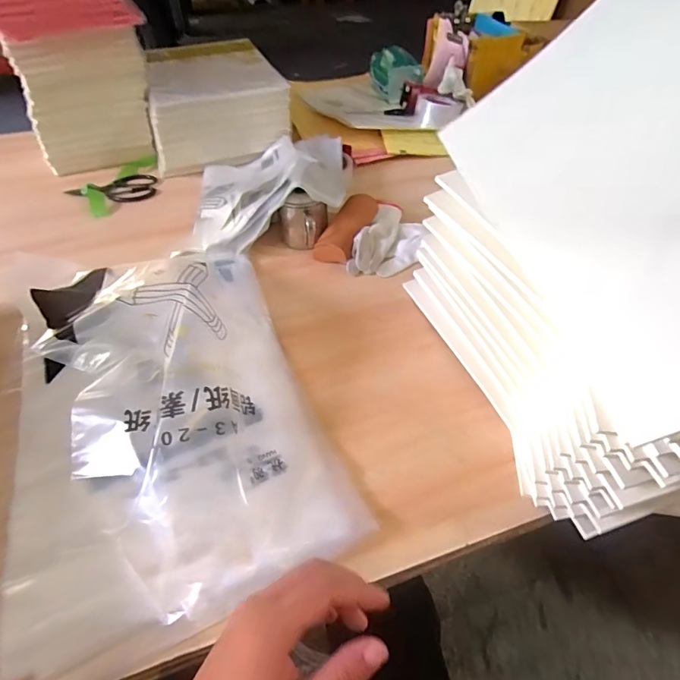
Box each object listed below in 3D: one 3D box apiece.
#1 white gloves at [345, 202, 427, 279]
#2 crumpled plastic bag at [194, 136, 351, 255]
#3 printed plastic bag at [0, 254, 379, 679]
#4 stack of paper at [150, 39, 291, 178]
[{"bbox_3d":[0.087,-0.170,0.755,0.099,0.032,0.179,16,51,15],"label":"white gloves"},{"bbox_3d":[-0.125,-0.300,0.813,0.287,0.098,0.324,-5,49,-4],"label":"crumpled plastic bag"},{"bbox_3d":[-0.213,0.054,0.499,0.338,0.123,0.482,-19,55,-15],"label":"printed plastic bag"},{"bbox_3d":[-0.280,-0.530,0.995,0.282,0.119,0.319,-15,50,-12],"label":"stack of paper"}]

